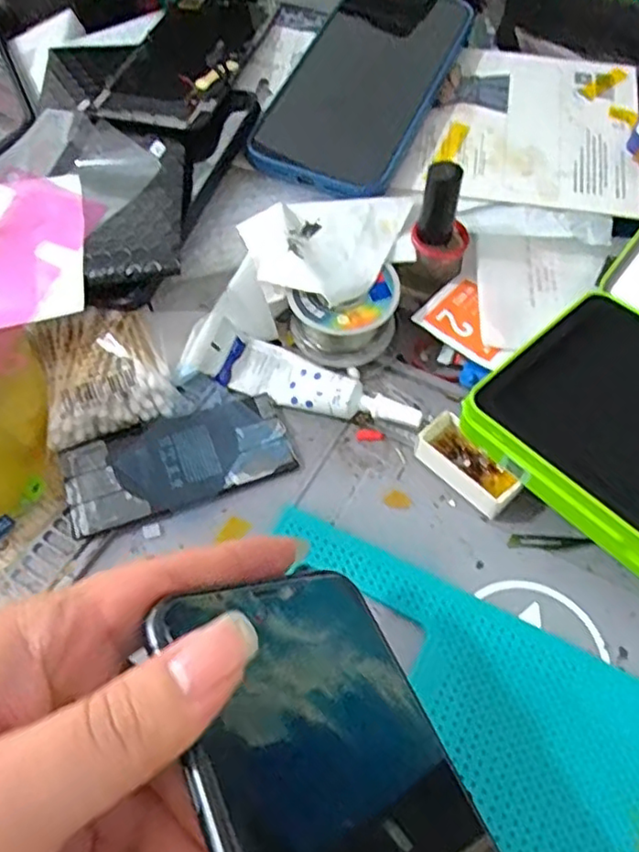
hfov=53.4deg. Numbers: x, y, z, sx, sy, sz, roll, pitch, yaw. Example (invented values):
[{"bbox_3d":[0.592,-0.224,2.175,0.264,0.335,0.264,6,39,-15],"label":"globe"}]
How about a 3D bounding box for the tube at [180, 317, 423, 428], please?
[{"bbox_3d":[-0.008,-0.025,0.306,0.116,0.016,0.027,18,59,12],"label":"tube"}]

